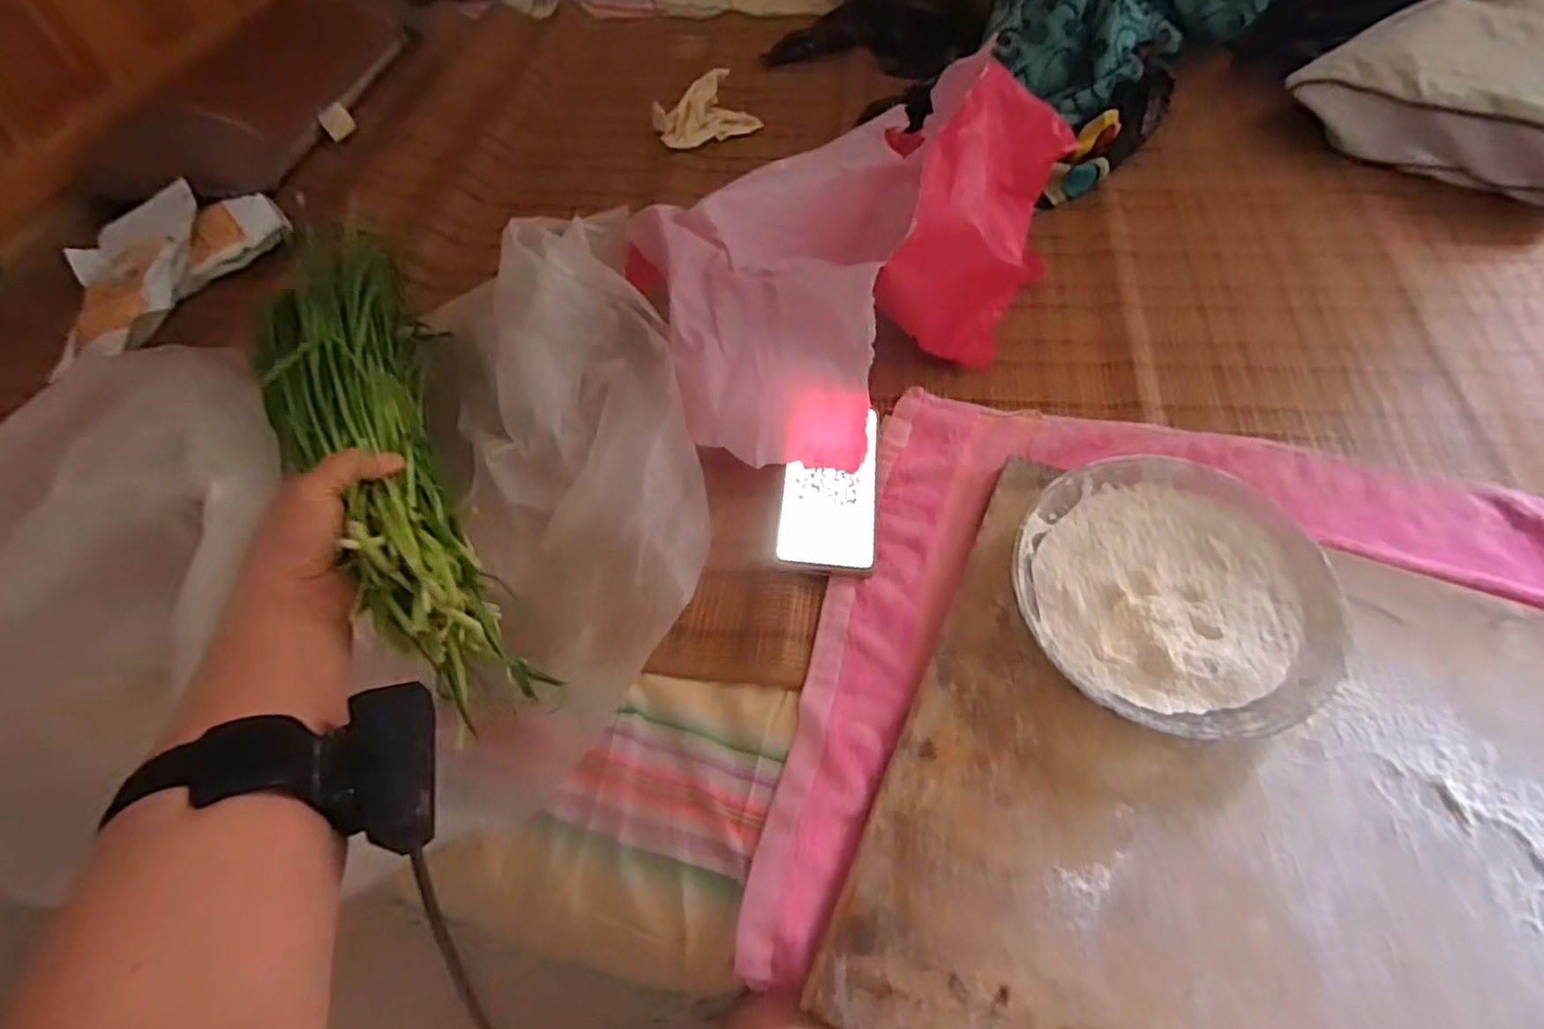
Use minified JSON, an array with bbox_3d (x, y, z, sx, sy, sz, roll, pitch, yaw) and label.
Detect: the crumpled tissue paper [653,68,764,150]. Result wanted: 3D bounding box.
[{"bbox_3d":[-0.082,-0.484,0.812,0.114,0.037,0.079,-29,60,-13],"label":"crumpled tissue paper"}]

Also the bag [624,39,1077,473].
[{"bbox_3d":[0.080,-0.225,0.582,0.422,0.125,0.251,-34,61,-16],"label":"bag"}]

